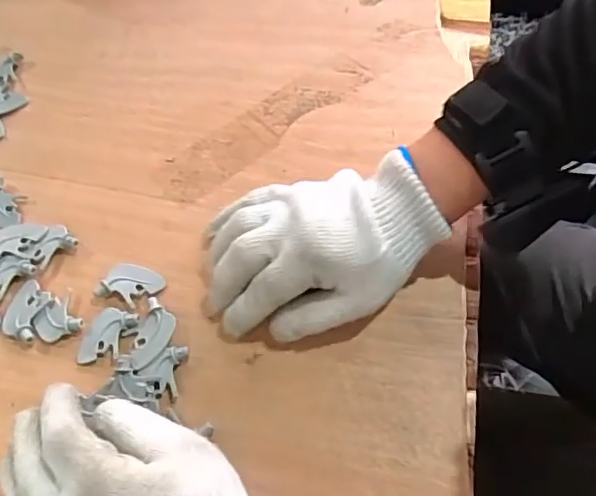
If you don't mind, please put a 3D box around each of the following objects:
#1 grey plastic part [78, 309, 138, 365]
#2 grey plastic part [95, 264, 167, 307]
[{"bbox_3d":[-0.137,0.062,0.396,0.031,0.004,0.043,17,66,11],"label":"grey plastic part"},{"bbox_3d":[-0.123,0.026,0.414,0.044,0.010,0.031,14,66,10],"label":"grey plastic part"}]

